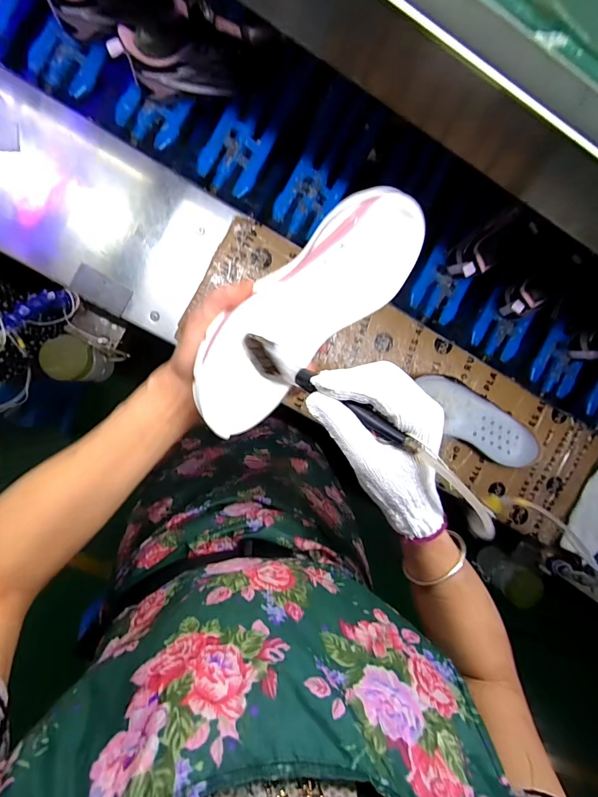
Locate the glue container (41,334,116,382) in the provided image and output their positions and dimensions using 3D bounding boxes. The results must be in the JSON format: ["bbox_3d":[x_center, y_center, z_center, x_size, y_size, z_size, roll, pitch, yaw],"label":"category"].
[{"bbox_3d":[-0.368,-0.067,0.643,0.076,0.084,0.068,12,94,-7],"label":"glue container"}]

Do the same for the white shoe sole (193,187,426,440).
[{"bbox_3d":[0.004,-0.069,0.317,0.232,0.040,0.079,-44,98,7],"label":"white shoe sole"}]

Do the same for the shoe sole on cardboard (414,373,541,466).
[{"bbox_3d":[0.300,0.040,0.641,0.225,0.035,0.078,28,92,-8],"label":"shoe sole on cardboard"}]

